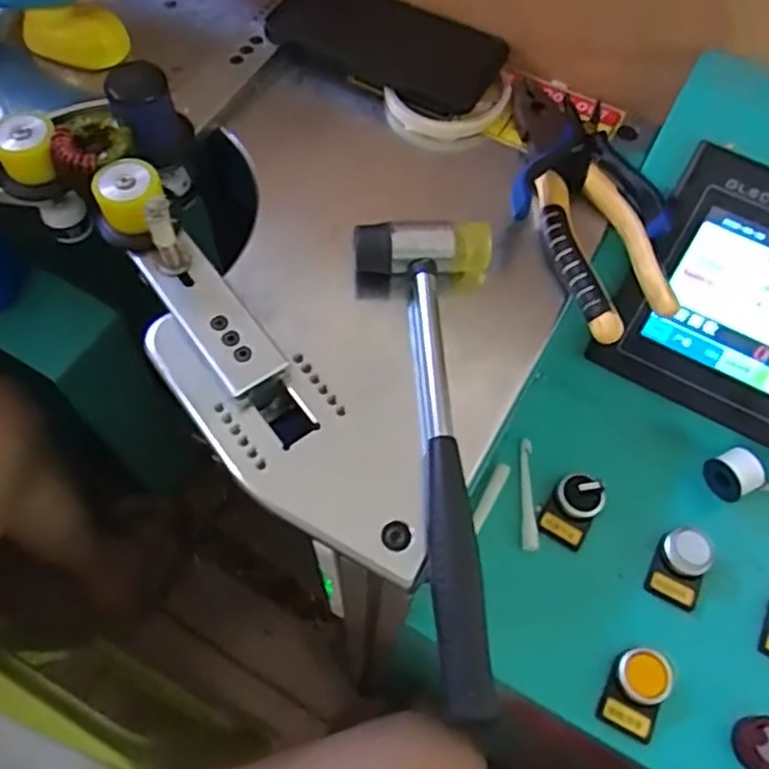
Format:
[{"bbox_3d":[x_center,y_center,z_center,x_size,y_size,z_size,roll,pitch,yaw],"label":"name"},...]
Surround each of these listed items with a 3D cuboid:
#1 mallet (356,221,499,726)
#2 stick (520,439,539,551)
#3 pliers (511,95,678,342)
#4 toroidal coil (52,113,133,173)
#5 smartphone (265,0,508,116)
[{"bbox_3d":[0.020,0.028,0.347,0.077,0.036,0.257,1,62,-1],"label":"mallet"},{"bbox_3d":[0.091,0.069,0.436,0.010,0.004,0.071,4,62,1],"label":"stick"},{"bbox_3d":[0.121,-0.097,0.406,0.083,0.030,0.141,-18,64,-11],"label":"pliers"},{"bbox_3d":[-0.166,-0.138,0.393,0.044,0.011,0.039,18,63,8],"label":"toroidal coil"},{"bbox_3d":[0.001,-0.239,0.478,0.158,0.012,0.062,24,91,7],"label":"smartphone"}]

